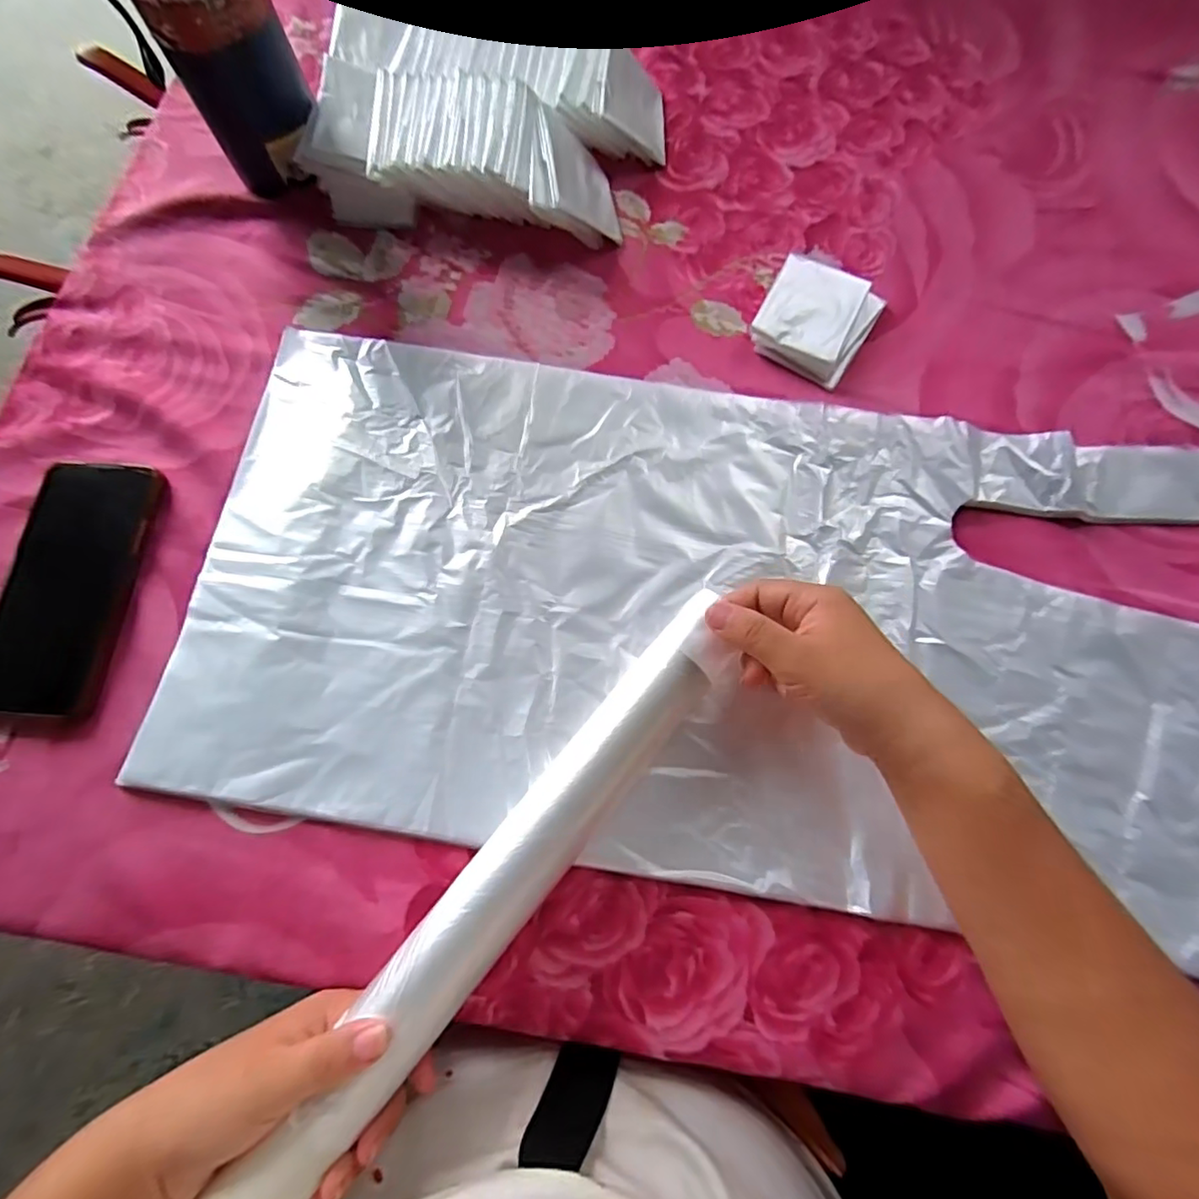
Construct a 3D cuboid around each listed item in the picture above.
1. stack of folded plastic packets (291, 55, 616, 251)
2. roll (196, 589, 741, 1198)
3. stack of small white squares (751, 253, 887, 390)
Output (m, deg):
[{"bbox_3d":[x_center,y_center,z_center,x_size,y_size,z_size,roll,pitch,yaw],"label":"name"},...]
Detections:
[{"bbox_3d":[-0.097,-0.332,0.429,0.229,0.050,0.107,8,74,3],"label":"stack of folded plastic packets"},{"bbox_3d":[-0.056,0.155,0.281,0.042,0.042,0.368,38,76,10],"label":"roll"},{"bbox_3d":[0.154,-0.201,0.411,0.074,0.013,0.089,29,77,8],"label":"stack of small white squares"}]

